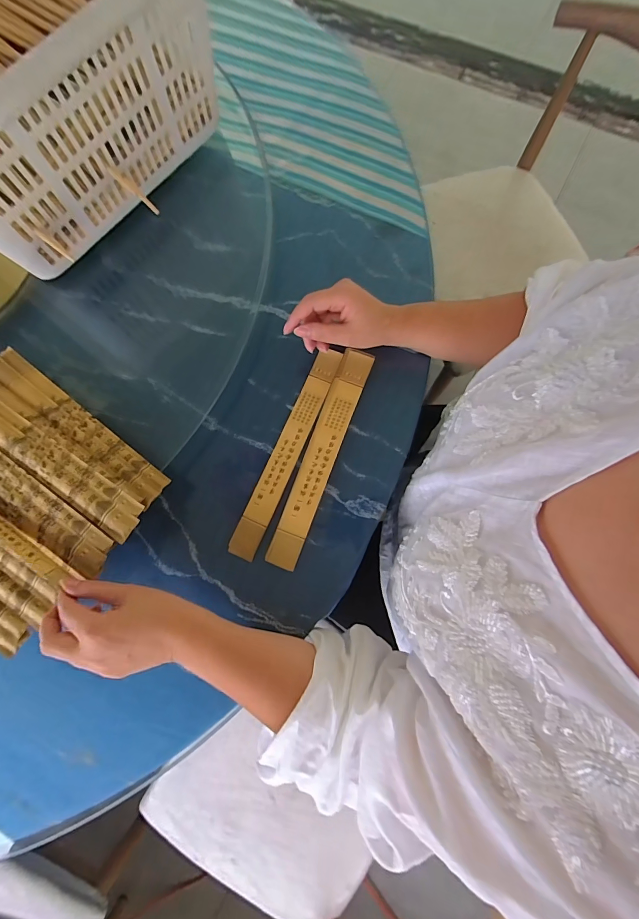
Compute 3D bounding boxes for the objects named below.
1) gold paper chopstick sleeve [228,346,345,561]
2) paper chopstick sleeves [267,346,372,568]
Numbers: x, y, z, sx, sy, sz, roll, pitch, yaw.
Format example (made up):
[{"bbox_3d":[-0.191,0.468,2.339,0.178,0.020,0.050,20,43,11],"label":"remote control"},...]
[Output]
[{"bbox_3d":[-0.038,-0.011,0.436,0.032,0.006,0.264,23,81,6],"label":"gold paper chopstick sleeve"},{"bbox_3d":[0.001,-0.006,0.421,0.037,0.009,0.259,21,81,4],"label":"paper chopstick sleeves"}]

